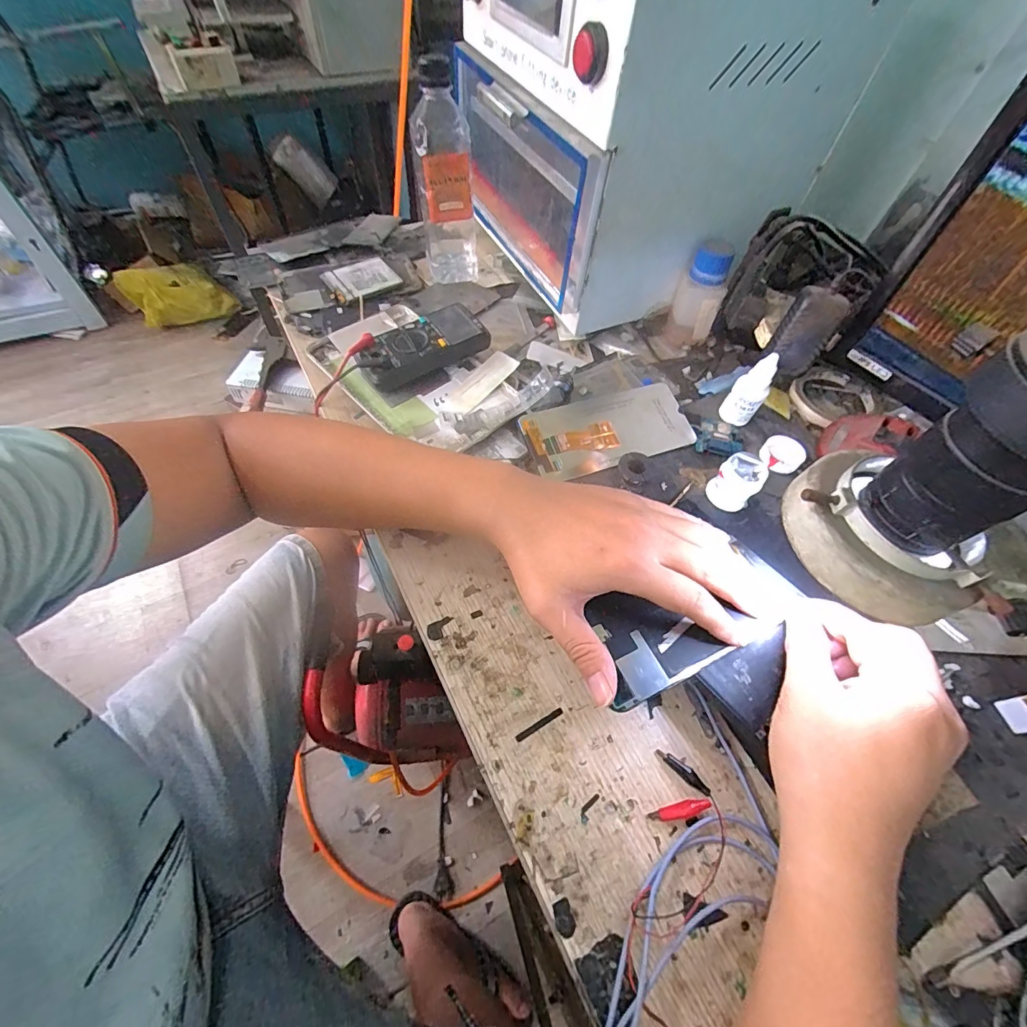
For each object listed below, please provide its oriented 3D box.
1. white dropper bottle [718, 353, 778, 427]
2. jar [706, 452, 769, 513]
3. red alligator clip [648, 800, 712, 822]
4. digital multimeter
[{"bbox_3d":[0.216,-0.111,0.422,0.030,0.072,0.022,7,57,-1],"label":"white dropper bottle"},{"bbox_3d":[0.185,-0.025,0.381,0.034,0.037,0.036,2,57,-3],"label":"jar"},{"bbox_3d":[0.104,0.184,0.285,0.040,0.006,0.008,-7,58,-9],"label":"red alligator clip"},{"bbox_3d":[-0.091,-0.165,0.459,0.124,0.034,0.057,-24,62,-19],"label":"digital multimeter"}]

